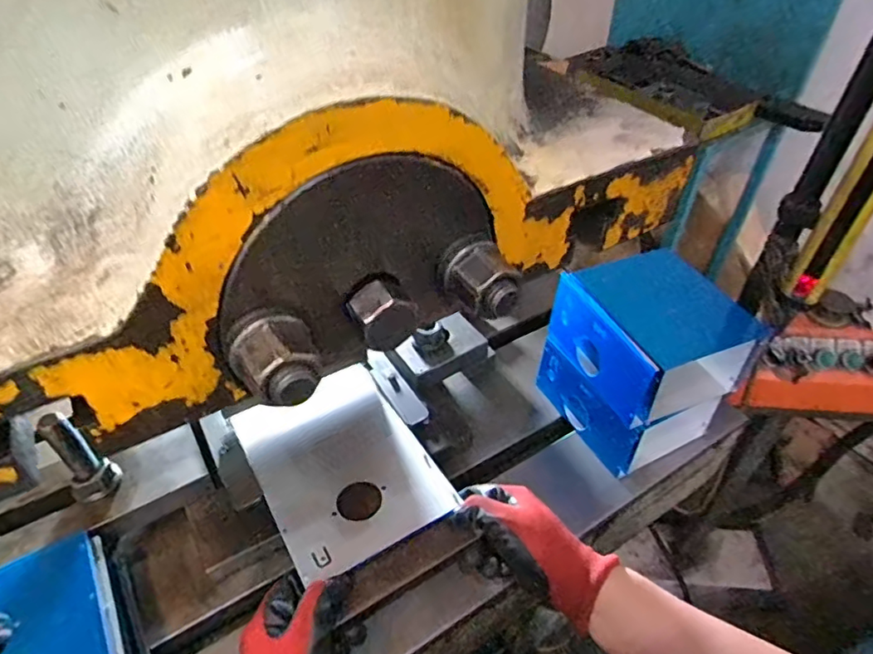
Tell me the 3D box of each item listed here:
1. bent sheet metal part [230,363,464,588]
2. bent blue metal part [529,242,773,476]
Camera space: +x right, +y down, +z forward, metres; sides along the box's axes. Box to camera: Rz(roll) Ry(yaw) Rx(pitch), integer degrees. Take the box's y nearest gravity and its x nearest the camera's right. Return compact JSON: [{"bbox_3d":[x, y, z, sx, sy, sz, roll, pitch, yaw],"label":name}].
[{"bbox_3d":[-0.096,0.126,0.534,0.144,0.028,0.221,-22,46,-23],"label":"bent sheet metal part"},{"bbox_3d":[0.216,0.032,0.599,0.144,0.167,0.163,-18,45,-20],"label":"bent blue metal part"}]

